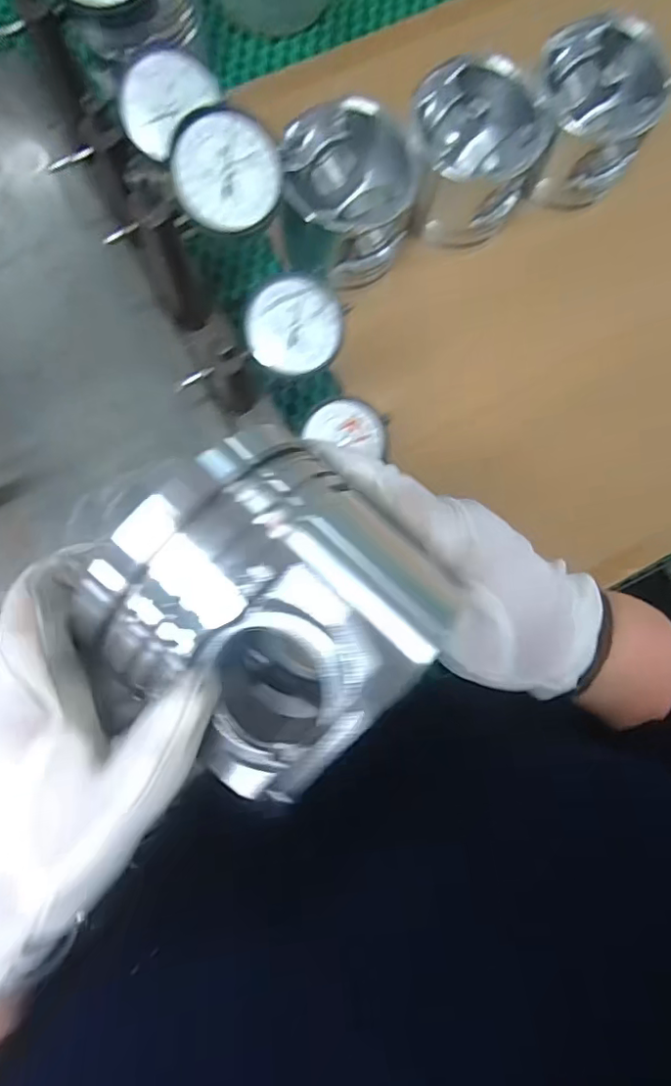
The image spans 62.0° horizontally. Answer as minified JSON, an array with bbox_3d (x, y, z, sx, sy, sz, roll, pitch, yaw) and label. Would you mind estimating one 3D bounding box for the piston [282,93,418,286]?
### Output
[{"bbox_3d":[0.010,-0.281,0.468,0.105,0.109,0.121,-5,84,-4],"label":"piston"}]

